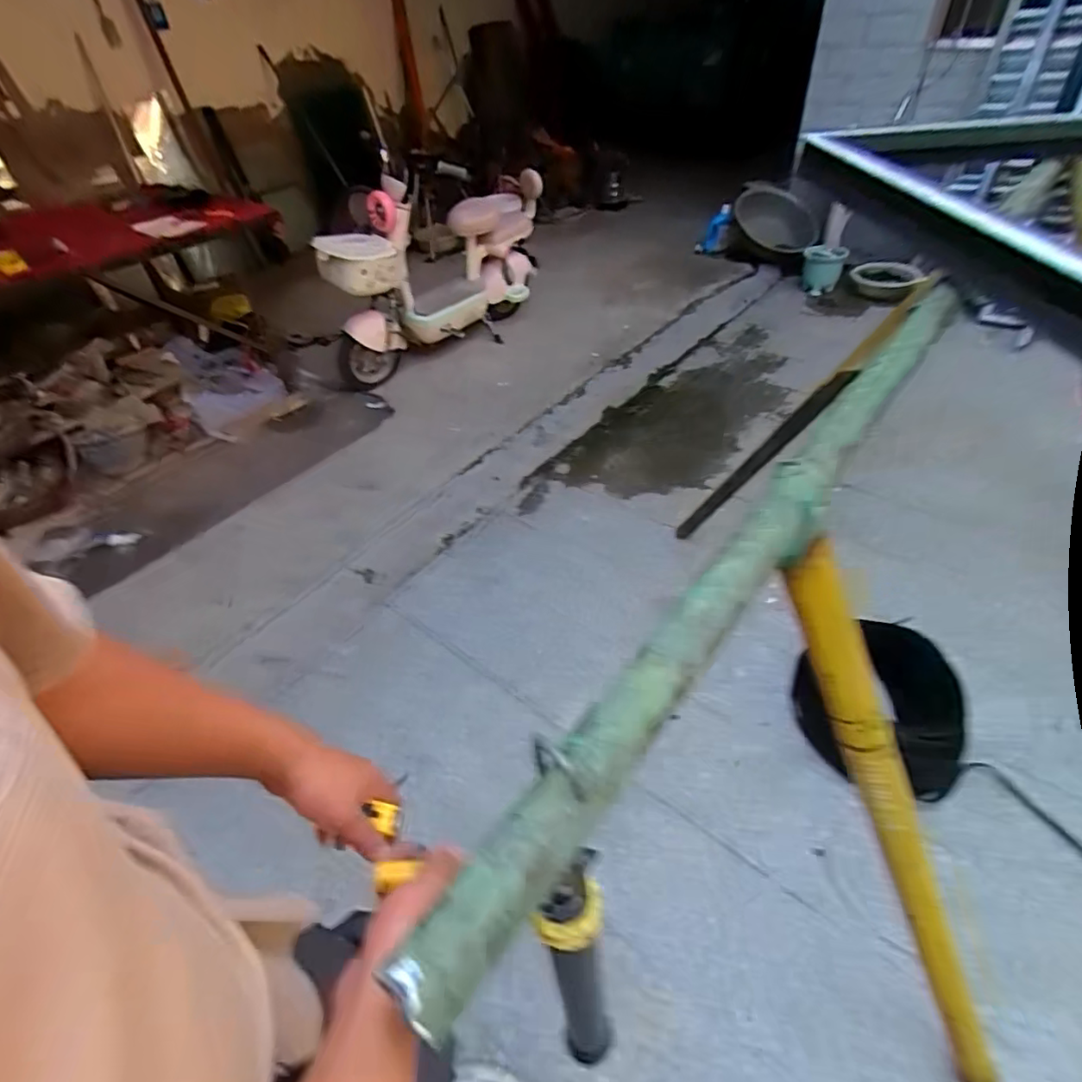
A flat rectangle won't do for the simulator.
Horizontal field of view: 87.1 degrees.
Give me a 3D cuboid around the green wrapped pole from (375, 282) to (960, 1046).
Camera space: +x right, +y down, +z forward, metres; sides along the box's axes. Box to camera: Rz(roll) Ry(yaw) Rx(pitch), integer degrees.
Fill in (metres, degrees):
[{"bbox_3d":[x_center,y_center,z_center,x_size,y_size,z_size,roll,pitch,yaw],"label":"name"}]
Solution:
[{"bbox_3d":[0.238,-0.021,0.556,0.051,0.048,0.969,29,54,27],"label":"green wrapped pole"}]

